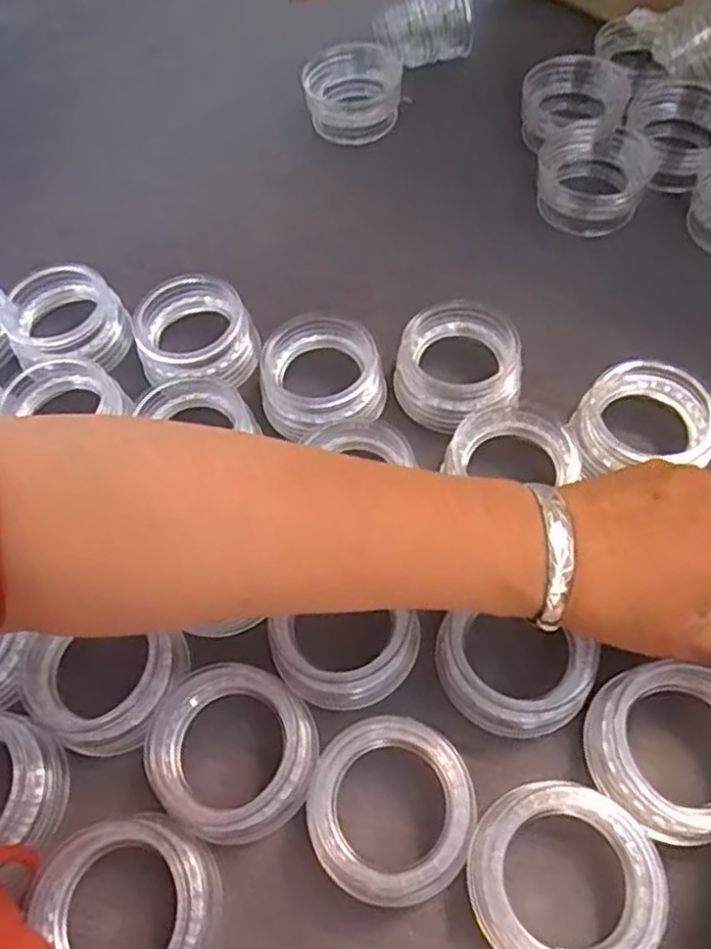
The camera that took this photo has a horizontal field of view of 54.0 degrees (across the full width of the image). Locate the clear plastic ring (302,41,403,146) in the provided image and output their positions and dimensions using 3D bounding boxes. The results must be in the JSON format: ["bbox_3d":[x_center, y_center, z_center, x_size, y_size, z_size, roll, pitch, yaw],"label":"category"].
[{"bbox_3d":[-0.002,-0.271,0.495,0.067,0.031,0.064,-3,61,2],"label":"clear plastic ring"}]

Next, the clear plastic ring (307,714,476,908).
[{"bbox_3d":[0.015,0.132,0.275,0.061,0.027,0.066,-2,61,3],"label":"clear plastic ring"}]

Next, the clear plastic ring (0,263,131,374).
[{"bbox_3d":[-0.165,-0.086,0.401,0.063,0.032,0.056,-24,62,-9],"label":"clear plastic ring"}]

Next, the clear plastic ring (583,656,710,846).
[{"bbox_3d":[0.128,0.110,0.277,0.071,0.029,0.062,-1,61,3],"label":"clear plastic ring"}]

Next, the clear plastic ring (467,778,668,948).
[{"bbox_3d":[0.077,0.152,0.262,0.067,0.021,0.068,-2,61,3],"label":"clear plastic ring"}]

